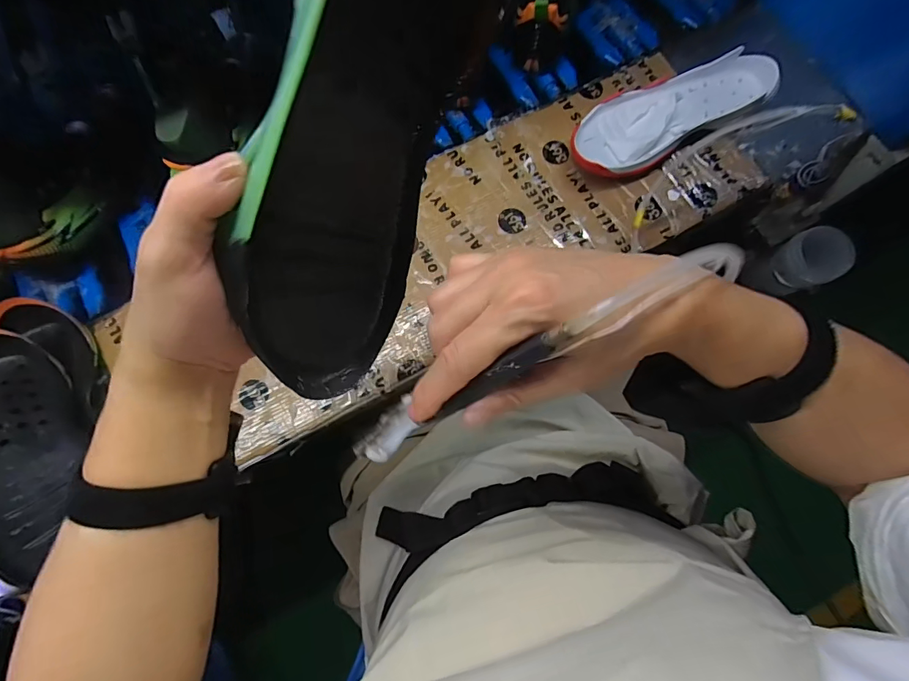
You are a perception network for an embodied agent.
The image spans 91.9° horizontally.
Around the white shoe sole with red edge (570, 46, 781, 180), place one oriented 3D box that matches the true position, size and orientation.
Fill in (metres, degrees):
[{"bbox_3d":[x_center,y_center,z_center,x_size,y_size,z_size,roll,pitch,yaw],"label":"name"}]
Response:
[{"bbox_3d":[0.247,-0.263,0.518,0.230,0.068,0.095,-23,77,-6],"label":"white shoe sole with red edge"}]

